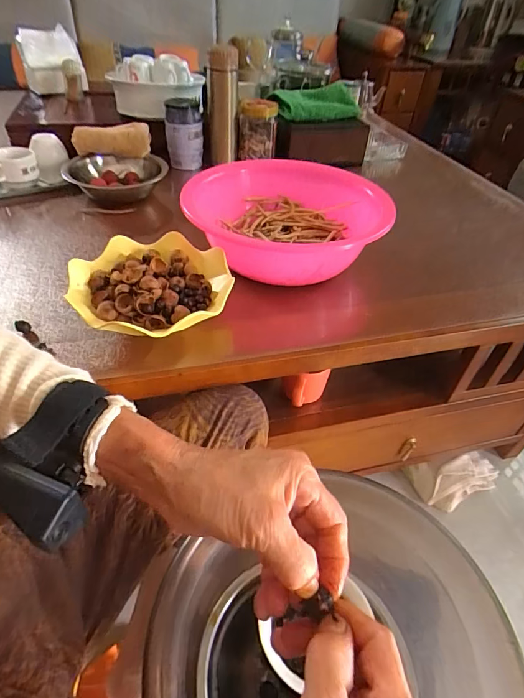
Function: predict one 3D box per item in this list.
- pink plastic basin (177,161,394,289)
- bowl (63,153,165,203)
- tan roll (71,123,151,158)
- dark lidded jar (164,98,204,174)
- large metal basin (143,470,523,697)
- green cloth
[{"bbox_3d":[0.041,-0.198,0.644,0.295,0.105,0.319,1,43,-1],"label":"pink plastic basin"},{"bbox_3d":[-0.298,-0.353,0.826,0.189,0.057,0.189,1,43,-1],"label":"bowl"},{"bbox_3d":[-0.318,-0.442,0.842,0.156,0.050,0.052,-2,44,-5],"label":"tan roll"},{"bbox_3d":[-0.178,-0.495,0.921,0.083,0.132,0.065,-4,44,-7],"label":"dark lidded jar"},{"bbox_3d":[0.055,0.227,0.283,0.232,0.092,0.207,-17,47,-19],"label":"large metal basin"},{"bbox_3d":[0.135,-0.621,1.006,0.234,0.046,0.140,-24,49,-24],"label":"green cloth"}]

